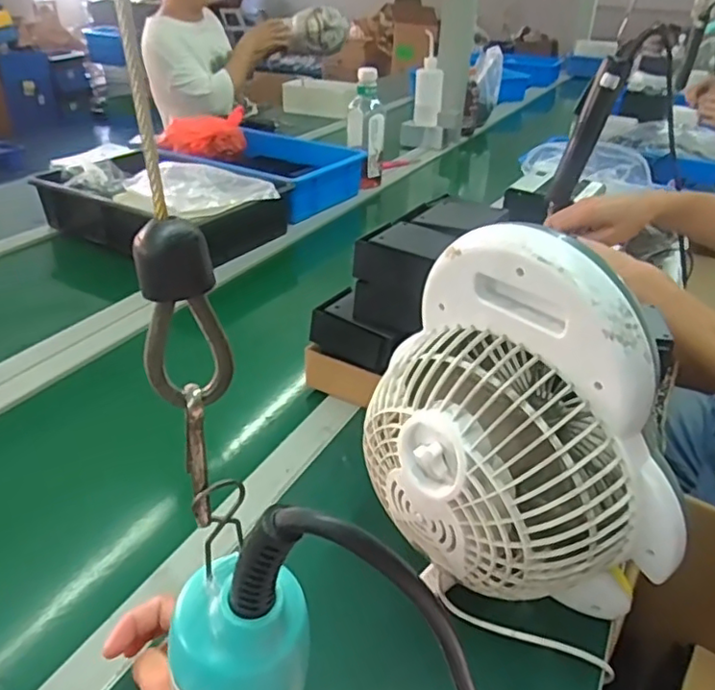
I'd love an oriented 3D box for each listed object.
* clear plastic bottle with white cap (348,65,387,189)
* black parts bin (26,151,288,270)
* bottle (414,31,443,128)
[{"bbox_3d":[0.021,-0.474,1.351,0.083,0.241,0.089,1,32,-1],"label":"clear plastic bottle with white cap"},{"bbox_3d":[-0.349,-0.260,1.112,0.410,0.123,0.266,19,36,25],"label":"black parts bin"},{"bbox_3d":[0.199,-0.726,1.670,0.077,0.221,0.065,4,32,3],"label":"bottle"}]

